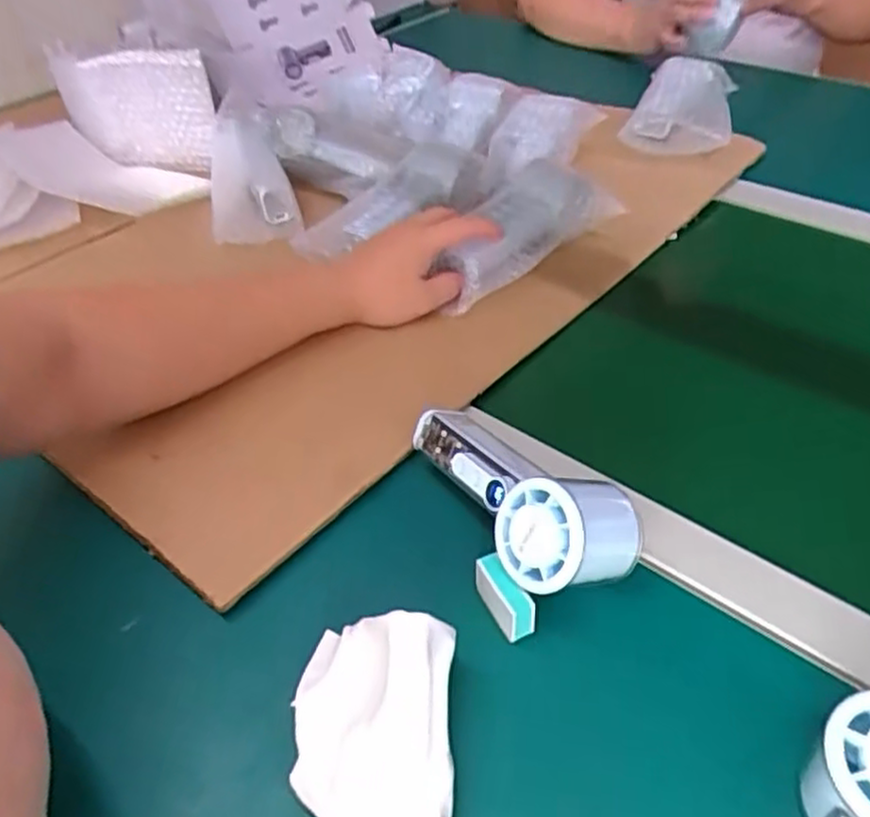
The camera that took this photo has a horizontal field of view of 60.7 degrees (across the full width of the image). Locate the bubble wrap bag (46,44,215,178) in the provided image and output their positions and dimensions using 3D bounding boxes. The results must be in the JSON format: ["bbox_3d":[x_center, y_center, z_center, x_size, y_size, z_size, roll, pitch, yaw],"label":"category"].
[{"bbox_3d":[-0.331,-0.326,0.808,0.202,0.118,0.027,10,33,14],"label":"bubble wrap bag"}]

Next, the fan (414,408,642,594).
[{"bbox_3d":[0.045,0.046,0.438,0.071,0.052,0.156,-1,24,-40],"label":"fan"}]

